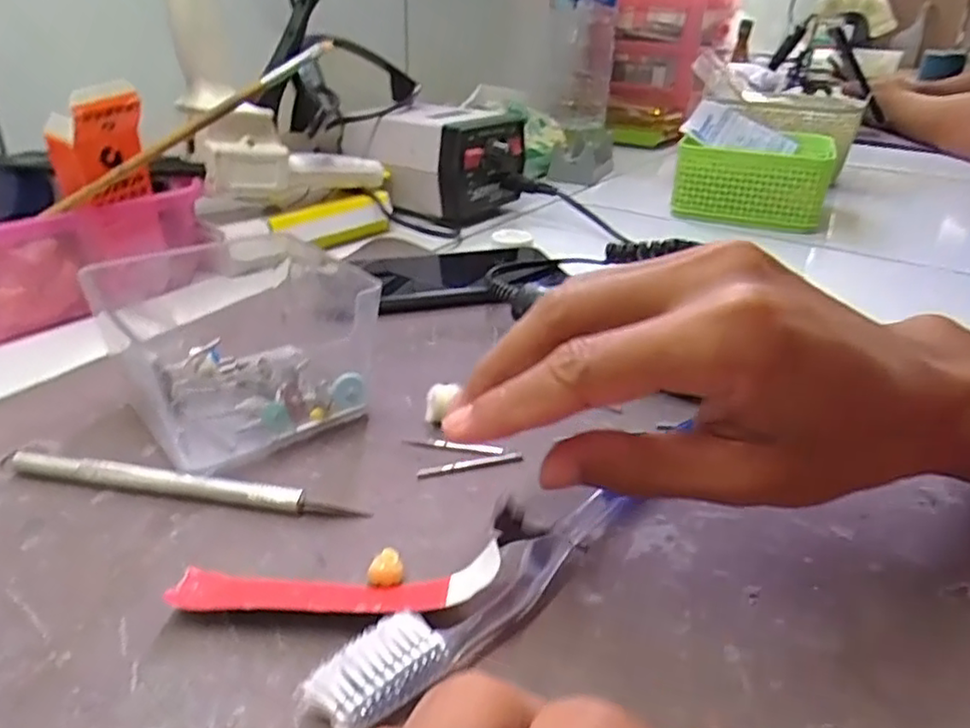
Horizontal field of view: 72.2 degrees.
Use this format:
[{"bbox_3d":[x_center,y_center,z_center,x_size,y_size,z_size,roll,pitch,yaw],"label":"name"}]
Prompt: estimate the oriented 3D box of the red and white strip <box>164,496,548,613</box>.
[{"bbox_3d":[-0.036,0.067,0.209,0.114,0.010,0.039,-6,30,-15],"label":"red and white strip"}]

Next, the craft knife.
[{"bbox_3d":[-0.113,0.045,0.247,0.135,0.007,0.008,6,29,7],"label":"craft knife"}]

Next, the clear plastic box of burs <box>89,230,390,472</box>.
[{"bbox_3d":[-0.110,-0.009,0.292,0.086,0.058,0.093,-20,36,-34],"label":"clear plastic box of burs"}]

